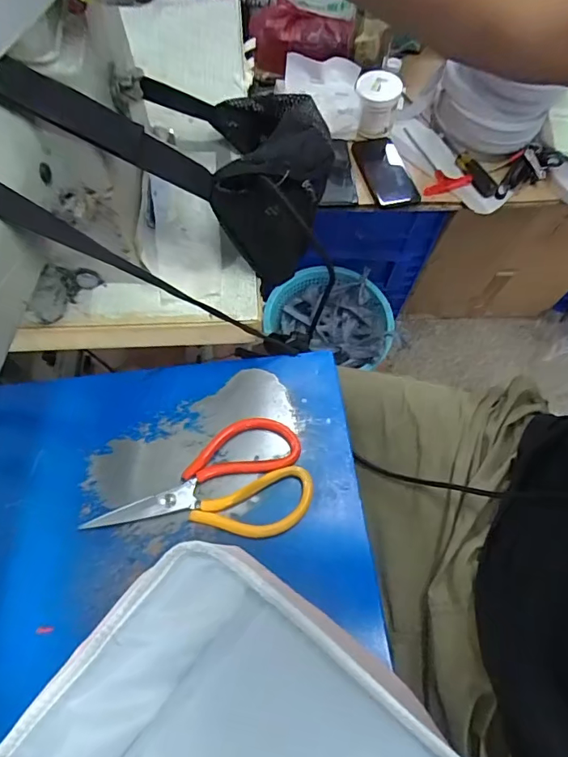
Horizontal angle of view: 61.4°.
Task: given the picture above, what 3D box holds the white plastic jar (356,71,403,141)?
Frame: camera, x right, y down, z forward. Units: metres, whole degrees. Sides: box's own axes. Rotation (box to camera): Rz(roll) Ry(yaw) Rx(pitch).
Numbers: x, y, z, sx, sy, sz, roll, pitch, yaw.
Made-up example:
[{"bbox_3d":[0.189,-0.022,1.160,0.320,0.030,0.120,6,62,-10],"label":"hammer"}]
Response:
[{"bbox_3d":[0.167,-0.496,0.867,0.082,0.084,0.073,6,66,1],"label":"white plastic jar"}]

